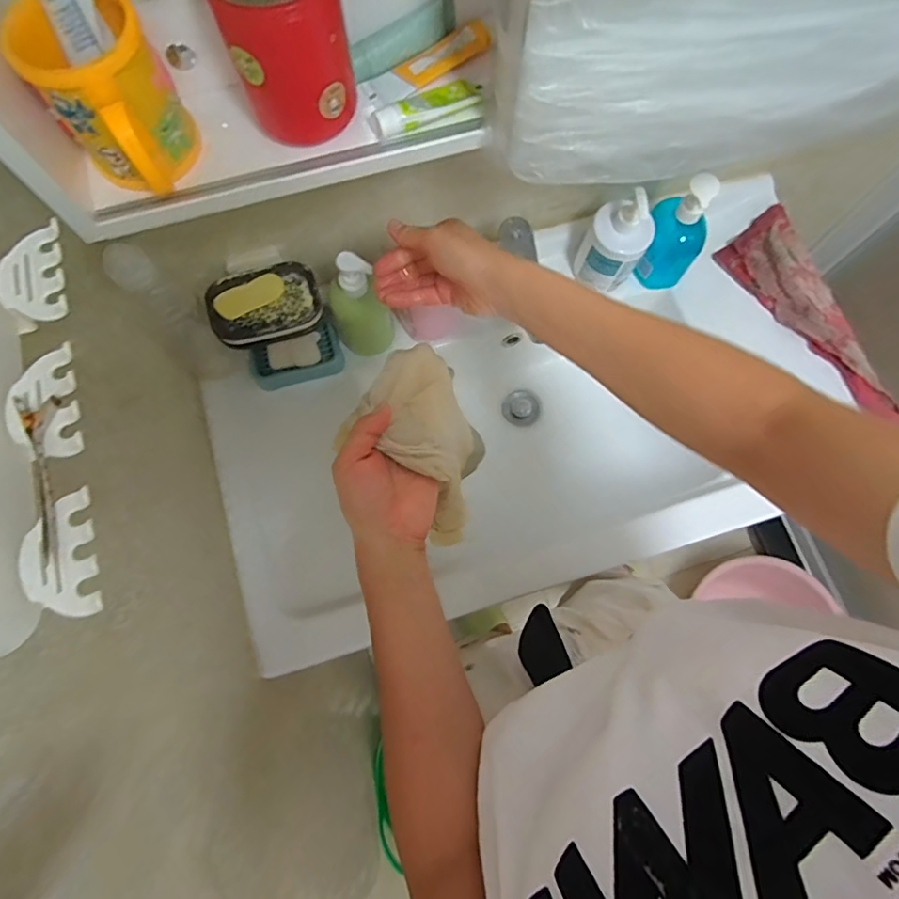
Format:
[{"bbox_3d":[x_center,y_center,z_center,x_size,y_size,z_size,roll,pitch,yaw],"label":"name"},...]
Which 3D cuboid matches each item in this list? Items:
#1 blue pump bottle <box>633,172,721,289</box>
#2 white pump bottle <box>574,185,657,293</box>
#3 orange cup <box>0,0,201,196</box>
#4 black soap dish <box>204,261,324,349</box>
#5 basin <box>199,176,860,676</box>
[{"bbox_3d":[0.303,-0.289,0.697,0.083,0.164,0.062,36,77,9],"label":"blue pump bottle"},{"bbox_3d":[0.227,-0.282,0.695,0.080,0.147,0.072,29,76,7],"label":"white pump bottle"},{"bbox_3d":[-0.227,-0.232,0.362,0.080,0.094,0.106,-21,76,-6],"label":"orange cup"},{"bbox_3d":[-0.224,-0.176,0.636,0.130,0.022,0.092,-17,76,-5],"label":"black soap dish"},{"bbox_3d":[0.112,-0.033,0.783,0.837,0.200,0.380,-20,76,-6],"label":"basin"}]

